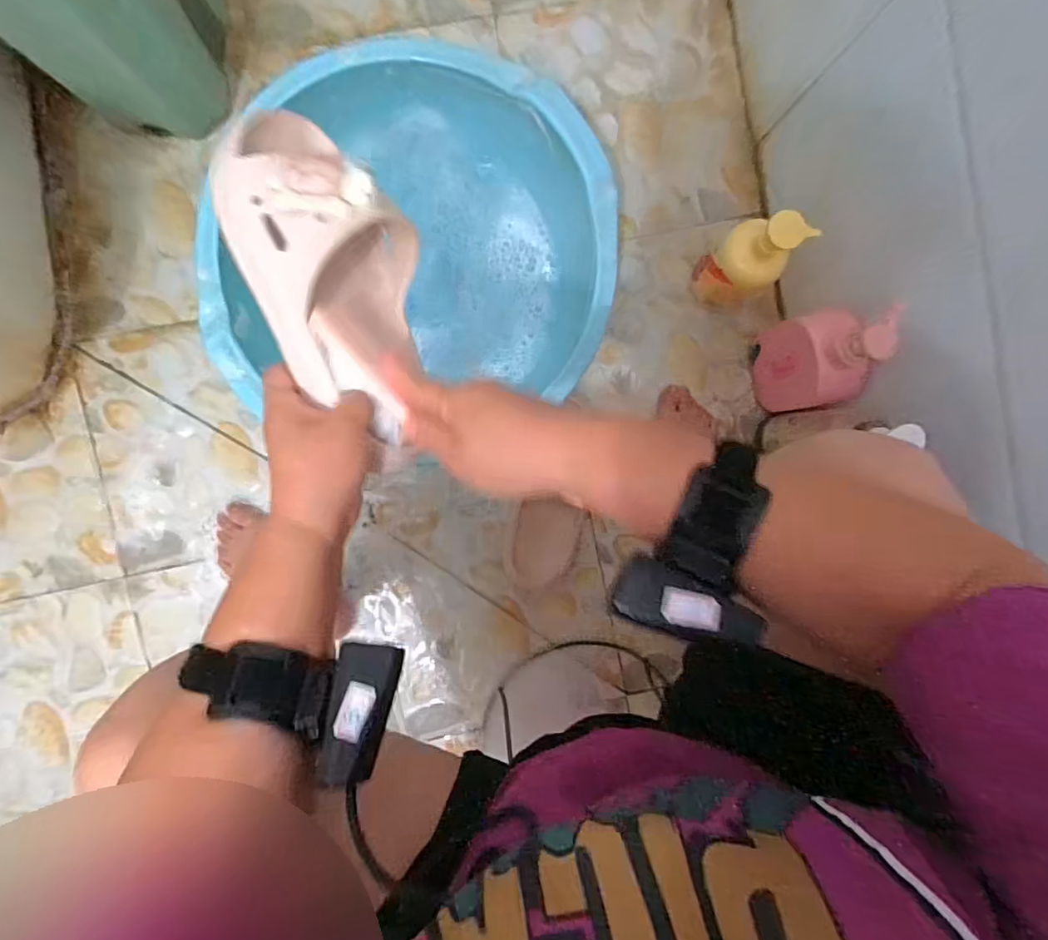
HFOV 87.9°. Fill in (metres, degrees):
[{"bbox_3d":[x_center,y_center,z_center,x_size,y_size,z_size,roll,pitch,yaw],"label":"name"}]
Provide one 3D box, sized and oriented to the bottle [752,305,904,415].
[{"bbox_3d":[0.341,-0.124,0.629,0.064,0.170,0.097,-6,93,-5],"label":"bottle"}]

